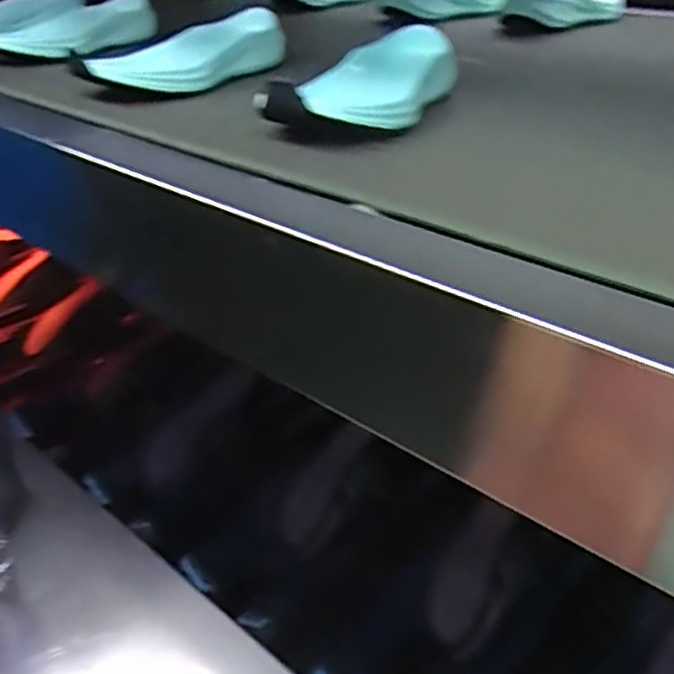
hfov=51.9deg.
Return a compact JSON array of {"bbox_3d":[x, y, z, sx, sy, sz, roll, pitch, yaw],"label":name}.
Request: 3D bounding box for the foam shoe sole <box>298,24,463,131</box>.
[{"bbox_3d":[0.031,-0.186,0.499,0.076,0.033,0.219,11,38,21],"label":"foam shoe sole"}]

